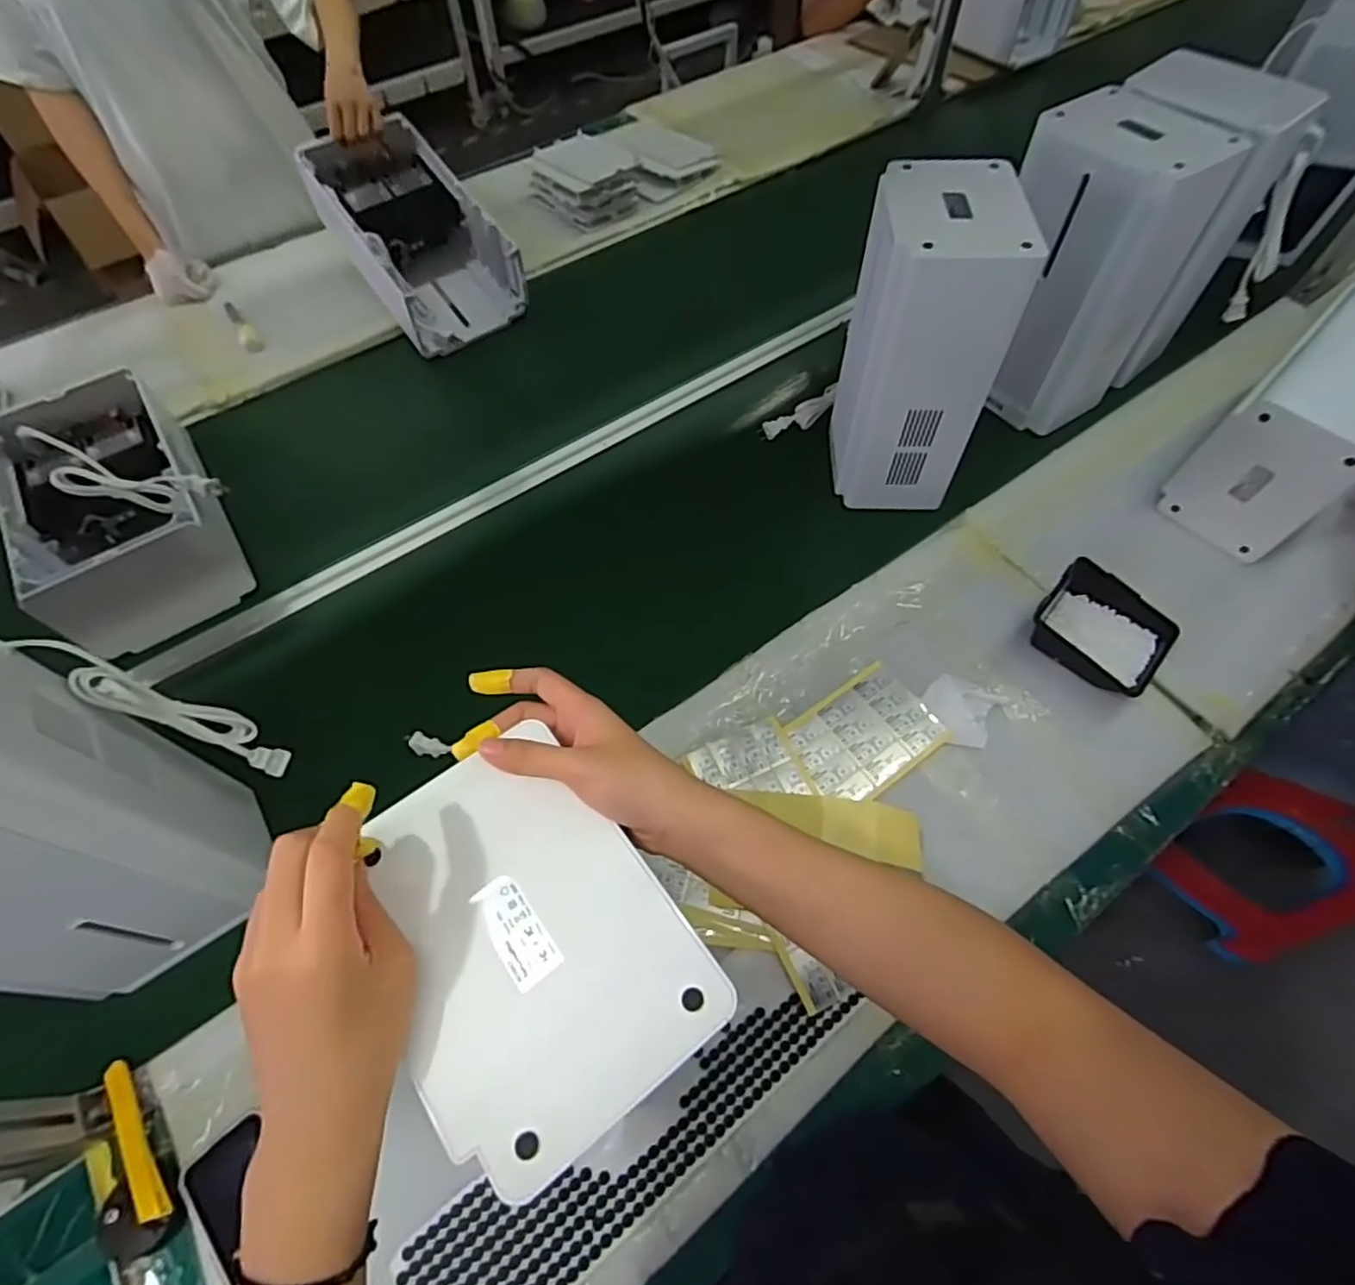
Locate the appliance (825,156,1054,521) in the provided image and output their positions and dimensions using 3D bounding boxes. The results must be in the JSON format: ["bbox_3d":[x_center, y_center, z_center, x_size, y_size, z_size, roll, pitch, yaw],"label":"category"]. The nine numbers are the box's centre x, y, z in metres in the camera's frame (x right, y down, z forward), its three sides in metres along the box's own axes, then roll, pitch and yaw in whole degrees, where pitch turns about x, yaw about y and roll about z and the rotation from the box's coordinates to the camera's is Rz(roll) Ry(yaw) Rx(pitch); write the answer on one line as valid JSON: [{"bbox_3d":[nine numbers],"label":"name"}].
[{"bbox_3d":[0.289,-0.353,0.836,0.141,0.345,0.195,1,61,3],"label":"appliance"}]

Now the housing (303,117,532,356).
[{"bbox_3d":[-0.434,-0.670,1.136,0.223,0.204,0.341,-29,64,-14],"label":"housing"}]

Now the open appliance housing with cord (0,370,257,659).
[{"bbox_3d":[-0.716,-0.176,0.886,0.216,0.139,0.354,-34,65,-16],"label":"open appliance housing with cord"}]

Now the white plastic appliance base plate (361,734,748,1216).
[{"bbox_3d":[-0.079,0.147,0.346,0.136,0.008,0.188,-34,65,-16],"label":"white plastic appliance base plate"}]

